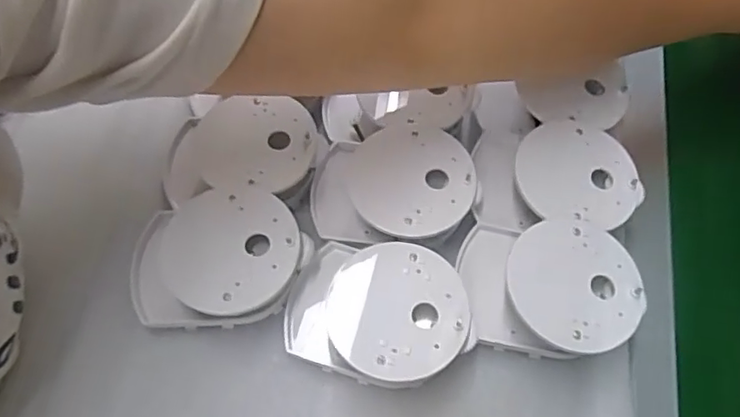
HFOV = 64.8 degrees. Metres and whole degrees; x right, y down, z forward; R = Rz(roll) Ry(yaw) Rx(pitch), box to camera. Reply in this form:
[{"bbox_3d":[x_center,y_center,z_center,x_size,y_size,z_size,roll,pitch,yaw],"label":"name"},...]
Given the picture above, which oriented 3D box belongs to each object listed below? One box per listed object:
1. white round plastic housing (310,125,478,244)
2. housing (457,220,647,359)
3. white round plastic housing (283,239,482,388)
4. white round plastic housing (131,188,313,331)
[{"bbox_3d":[0.011,-0.011,0.301,0.081,0.022,0.063,7,61,2],"label":"white round plastic housing"},{"bbox_3d":[0.085,0.040,0.282,0.080,0.033,0.062,10,61,4],"label":"housing"},{"bbox_3d":[0.004,0.049,0.276,0.084,0.032,0.061,14,61,6],"label":"white round plastic housing"},{"bbox_3d":[-0.073,0.025,0.288,0.083,0.033,0.061,0,61,-2],"label":"white round plastic housing"}]

